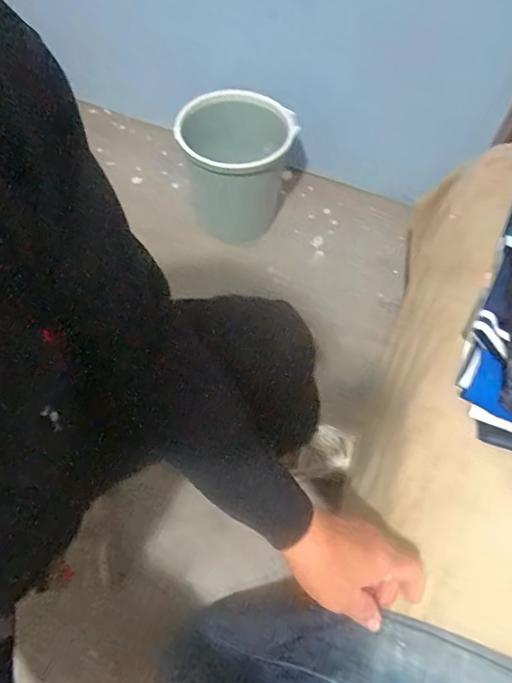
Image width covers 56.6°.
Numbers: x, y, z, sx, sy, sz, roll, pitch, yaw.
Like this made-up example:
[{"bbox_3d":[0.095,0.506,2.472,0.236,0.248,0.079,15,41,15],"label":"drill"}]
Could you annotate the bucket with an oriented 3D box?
[{"bbox_3d":[-0.050,-0.363,1.000,0.228,0.234,0.236,1,61,-2],"label":"bucket"}]

